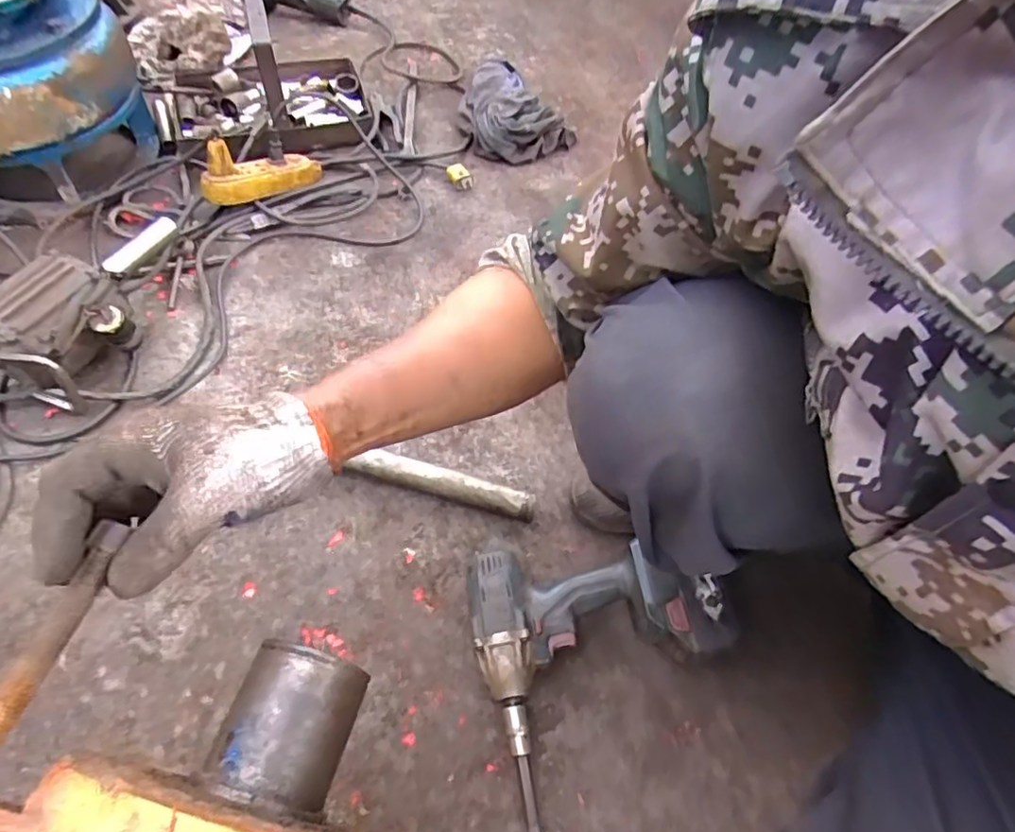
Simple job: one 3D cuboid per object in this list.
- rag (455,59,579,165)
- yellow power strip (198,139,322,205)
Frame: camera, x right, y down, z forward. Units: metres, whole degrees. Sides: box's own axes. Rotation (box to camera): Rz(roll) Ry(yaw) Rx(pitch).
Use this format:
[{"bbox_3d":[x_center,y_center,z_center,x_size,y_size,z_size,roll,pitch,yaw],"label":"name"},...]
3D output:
[{"bbox_3d":[-0.010,-0.550,1.111,0.170,0.064,0.274,-17,59,-15],"label":"rag"},{"bbox_3d":[-0.371,-0.377,0.932,0.183,0.081,0.050,-23,60,-35],"label":"yellow power strip"}]

